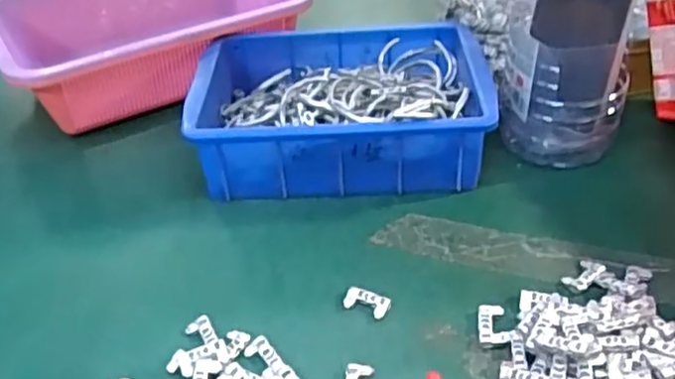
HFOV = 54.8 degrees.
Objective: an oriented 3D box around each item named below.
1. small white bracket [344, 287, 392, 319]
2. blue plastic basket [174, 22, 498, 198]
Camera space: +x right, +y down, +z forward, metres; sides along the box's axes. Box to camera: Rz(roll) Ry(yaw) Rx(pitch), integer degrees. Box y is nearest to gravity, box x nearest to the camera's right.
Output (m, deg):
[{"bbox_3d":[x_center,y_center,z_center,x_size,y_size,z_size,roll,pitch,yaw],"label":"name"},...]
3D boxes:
[{"bbox_3d":[0.020,0.076,0.441,0.031,0.007,0.017,14,42,21],"label":"small white bracket"},{"bbox_3d":[0.004,-0.073,0.576,0.238,0.073,0.170,-2,38,2],"label":"blue plastic basket"}]

